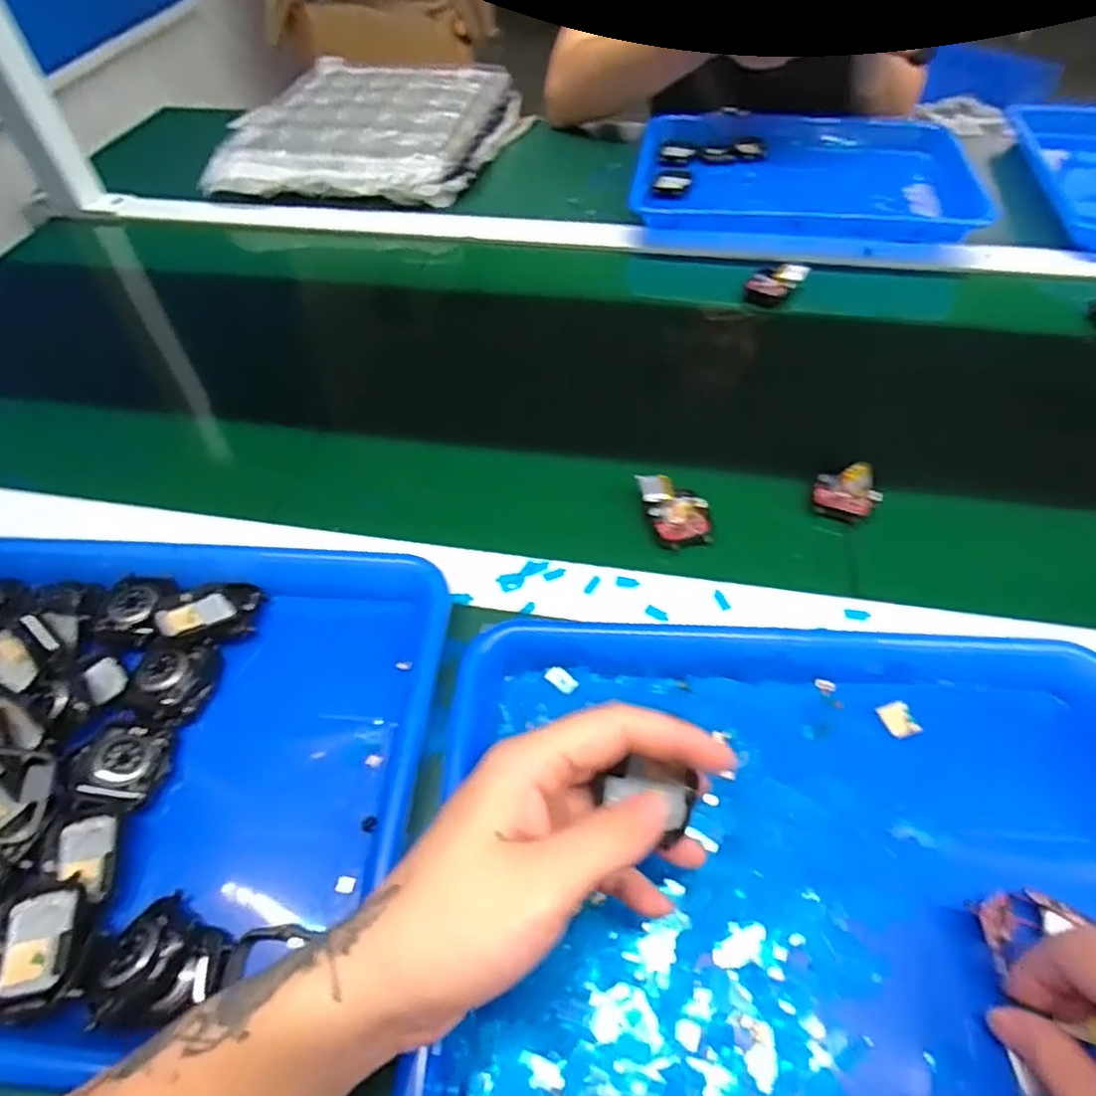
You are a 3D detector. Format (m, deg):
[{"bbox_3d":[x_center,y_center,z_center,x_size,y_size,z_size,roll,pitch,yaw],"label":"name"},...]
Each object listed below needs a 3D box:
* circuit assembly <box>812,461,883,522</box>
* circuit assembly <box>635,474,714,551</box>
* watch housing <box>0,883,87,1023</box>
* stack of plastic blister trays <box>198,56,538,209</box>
[{"bbox_3d":[0.198,-0.038,0.443,0.040,0.016,0.042,24,57,20],"label":"circuit assembly"},{"bbox_3d":[0.085,-0.026,0.438,0.040,0.015,0.054,-13,53,-7],"label":"circuit assembly"},{"bbox_3d":[-0.213,0.167,0.280,0.039,0.010,0.049,-6,52,-2],"label":"watch housing"},{"bbox_3d":[-0.200,-0.497,0.794,0.292,0.051,0.308,9,53,10],"label":"stack of plastic blister trays"}]

